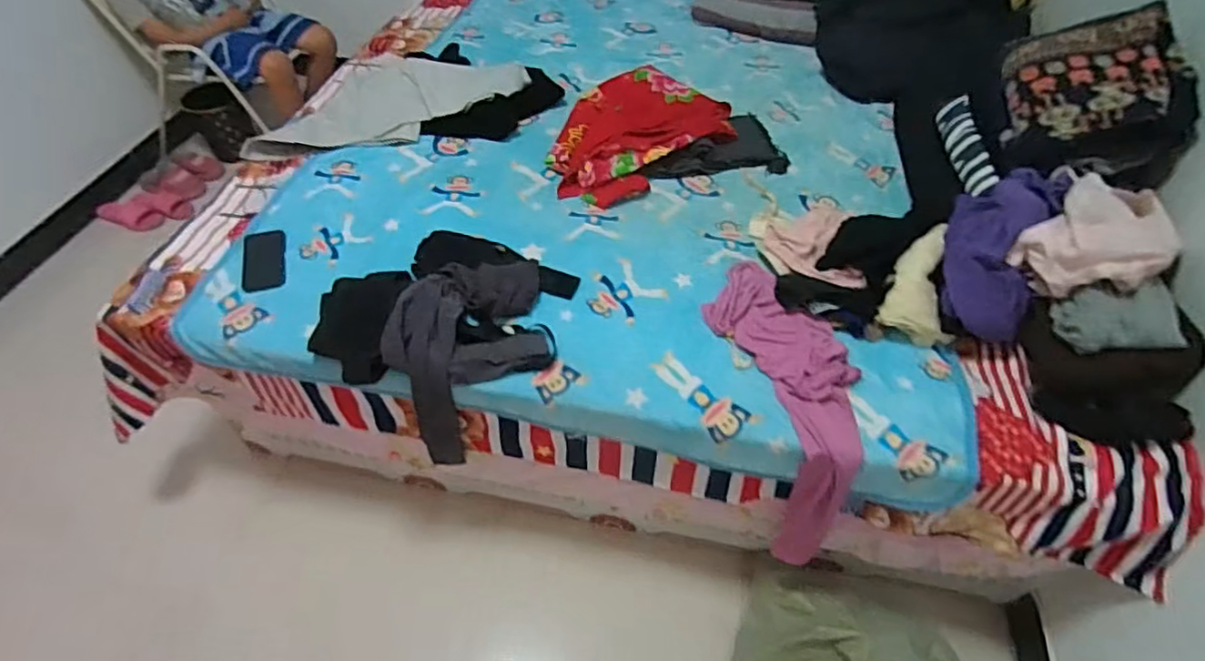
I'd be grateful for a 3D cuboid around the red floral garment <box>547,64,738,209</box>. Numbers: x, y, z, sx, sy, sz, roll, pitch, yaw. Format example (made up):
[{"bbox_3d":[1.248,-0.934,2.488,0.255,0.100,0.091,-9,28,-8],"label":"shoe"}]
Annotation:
[{"bbox_3d":[0.106,-0.510,1.574,0.419,0.078,0.577,11,49,8],"label":"red floral garment"}]

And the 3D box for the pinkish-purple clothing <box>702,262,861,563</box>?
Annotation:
[{"bbox_3d":[0.349,0.146,1.180,0.202,0.257,0.589,-12,84,-12],"label":"pinkish-purple clothing"}]

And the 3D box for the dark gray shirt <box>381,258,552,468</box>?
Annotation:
[{"bbox_3d":[-0.259,0.050,1.278,0.300,0.309,0.255,-11,50,-11],"label":"dark gray shirt"}]

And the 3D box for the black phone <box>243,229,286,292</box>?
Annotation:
[{"bbox_3d":[-0.710,-0.151,1.328,0.084,0.014,0.172,-10,55,-16],"label":"black phone"}]

